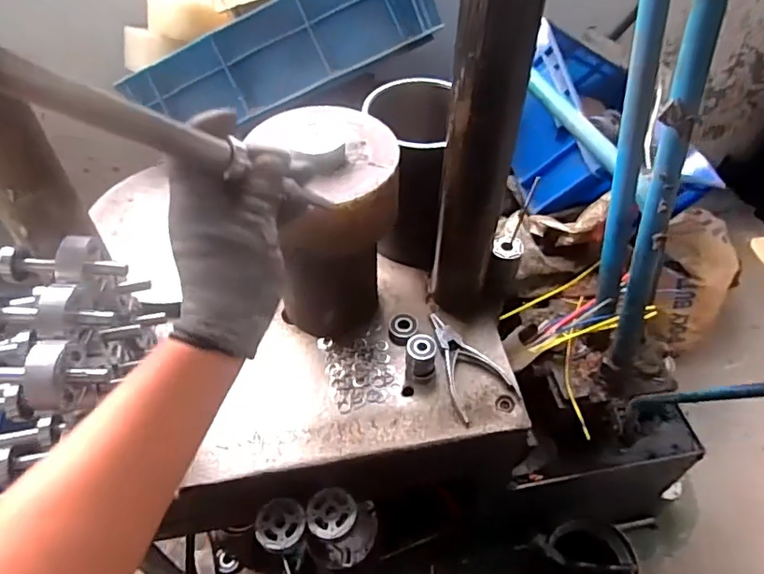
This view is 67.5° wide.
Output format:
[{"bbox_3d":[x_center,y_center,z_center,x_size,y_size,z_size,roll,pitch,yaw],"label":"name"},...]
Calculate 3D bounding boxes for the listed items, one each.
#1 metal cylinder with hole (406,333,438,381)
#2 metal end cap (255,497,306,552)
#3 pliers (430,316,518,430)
[{"bbox_3d":[0.043,0.076,0.619,0.031,0.041,0.032,6,50,4],"label":"metal cylinder with hole"},{"bbox_3d":[-0.105,0.245,0.594,0.049,0.009,0.051,0,50,0],"label":"metal end cap"},{"bbox_3d":[0.085,0.084,0.631,0.069,0.017,0.127,-24,54,-19],"label":"pliers"}]

